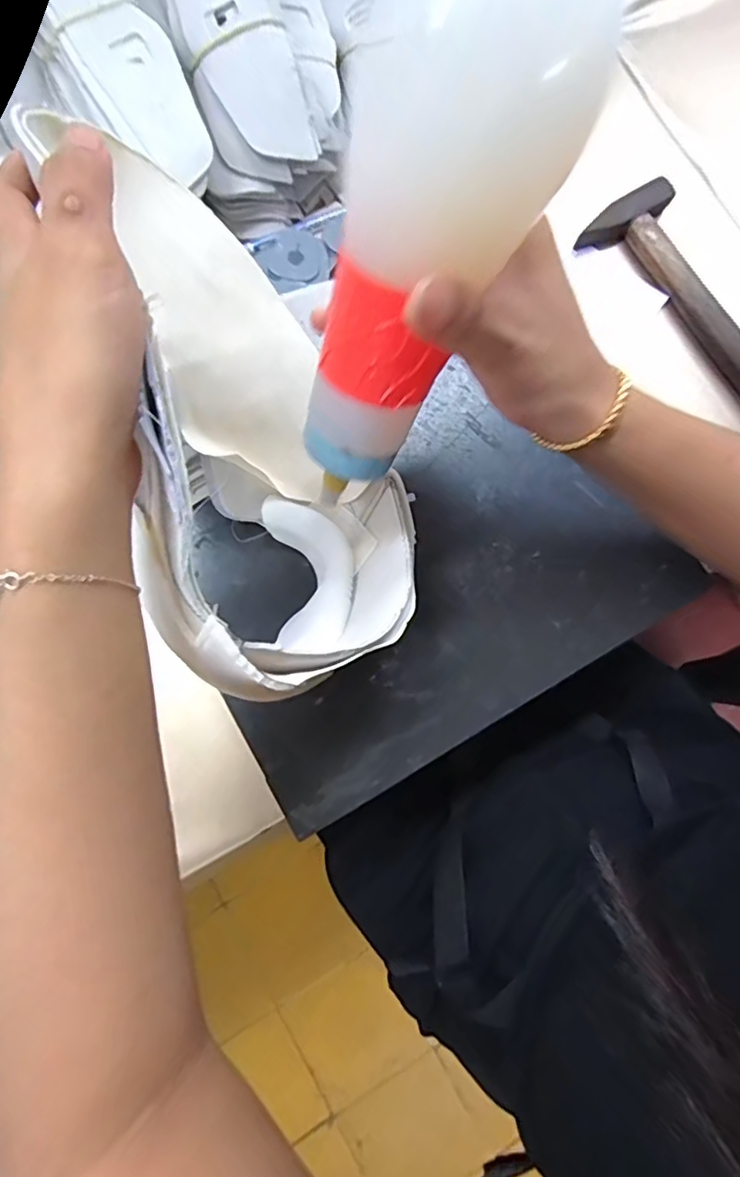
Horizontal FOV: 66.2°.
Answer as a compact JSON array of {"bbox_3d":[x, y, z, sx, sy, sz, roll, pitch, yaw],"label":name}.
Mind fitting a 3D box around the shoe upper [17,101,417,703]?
[{"bbox_3d":[-0.039,-0.078,0.278,0.103,0.157,0.230,-18,77,-7],"label":"shoe upper"}]

